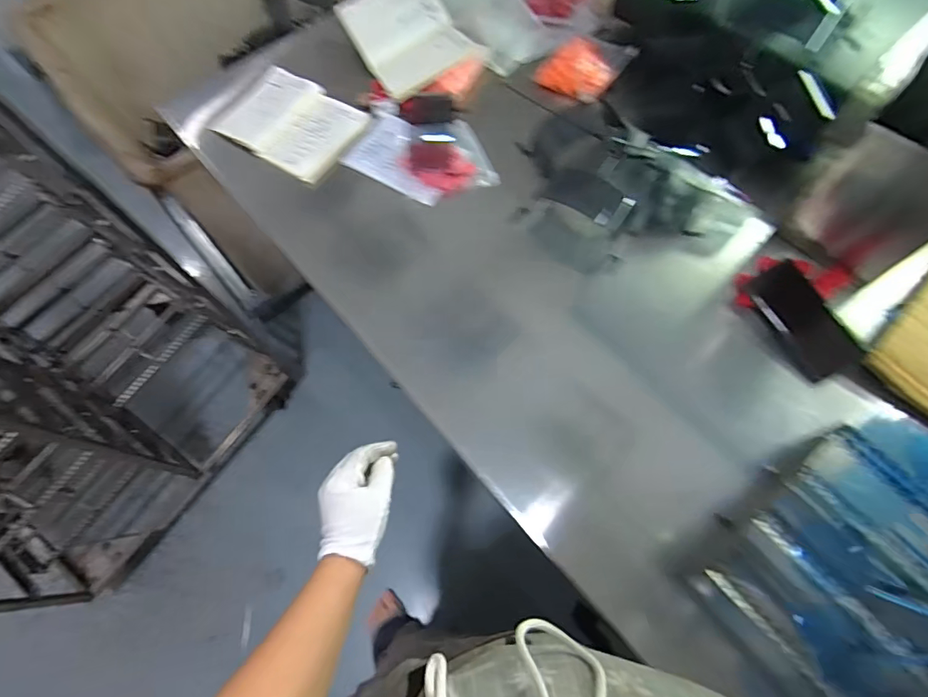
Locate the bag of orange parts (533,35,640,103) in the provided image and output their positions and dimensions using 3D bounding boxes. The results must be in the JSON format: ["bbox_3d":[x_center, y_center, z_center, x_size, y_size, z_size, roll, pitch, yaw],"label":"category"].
[{"bbox_3d":[0.220,-0.510,0.847,0.128,0.045,0.159,36,72,15],"label":"bag of orange parts"}]

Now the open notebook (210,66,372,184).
[{"bbox_3d":[-0.300,-0.395,0.816,0.232,0.023,0.182,29,70,13],"label":"open notebook"}]

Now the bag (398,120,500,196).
[{"bbox_3d":[-0.033,-0.316,0.781,0.131,0.028,0.158,-23,68,-9],"label":"bag"}]

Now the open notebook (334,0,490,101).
[{"bbox_3d":[-0.103,-0.580,0.861,0.189,0.063,0.263,-31,69,-12],"label":"open notebook"}]

